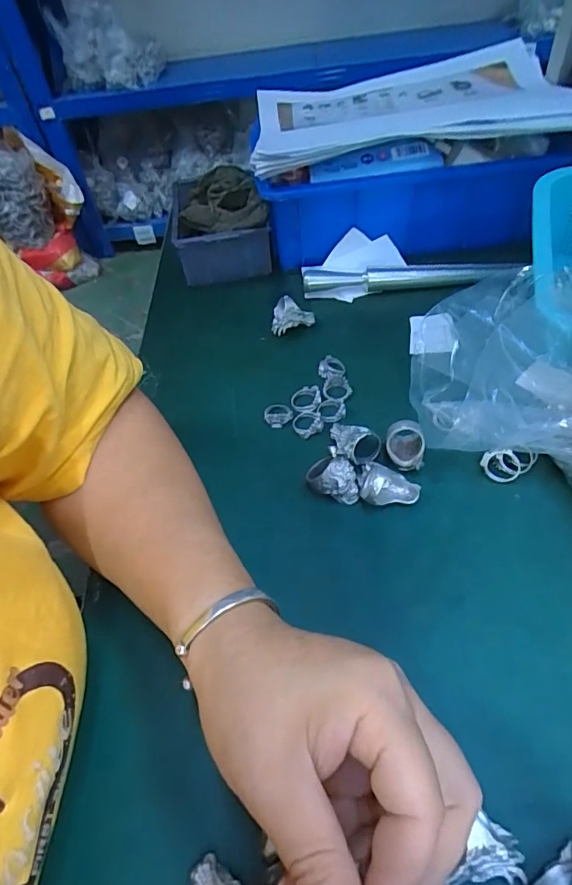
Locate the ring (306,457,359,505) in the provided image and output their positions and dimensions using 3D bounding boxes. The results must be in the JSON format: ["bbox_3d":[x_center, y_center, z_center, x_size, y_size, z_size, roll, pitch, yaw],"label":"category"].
[{"bbox_3d":[0.030,0.025,0.309,0.032,0.029,0.018,-3,50,4],"label":"ring"}]

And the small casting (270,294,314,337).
[{"bbox_3d":[0.006,-0.114,0.424,0.041,0.033,0.015,-18,51,-9],"label":"small casting"}]

